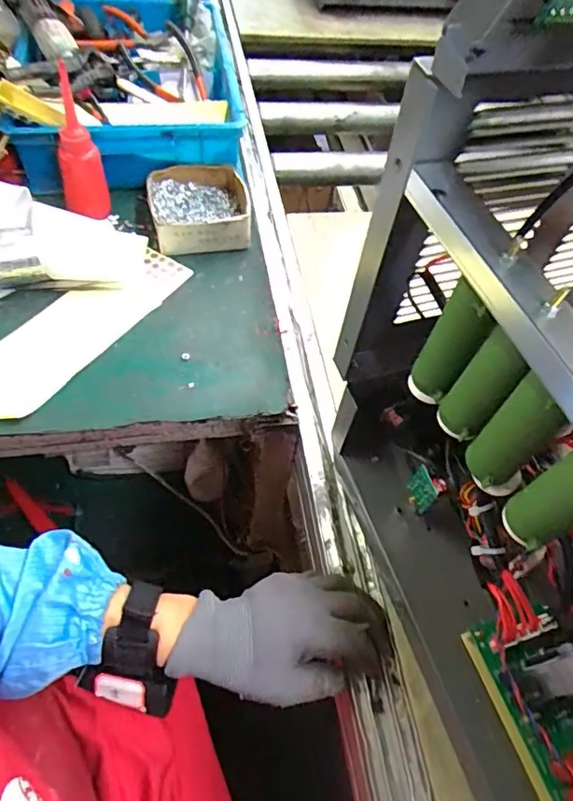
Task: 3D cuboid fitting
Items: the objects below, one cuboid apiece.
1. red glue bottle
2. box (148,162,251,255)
[{"bbox_3d":[-0.227,-0.263,0.589,0.045,0.150,0.038,36,60,18],"label":"red glue bottle"},{"bbox_3d":[-0.104,-0.228,0.642,0.113,0.044,0.118,-11,57,-12],"label":"box"}]

